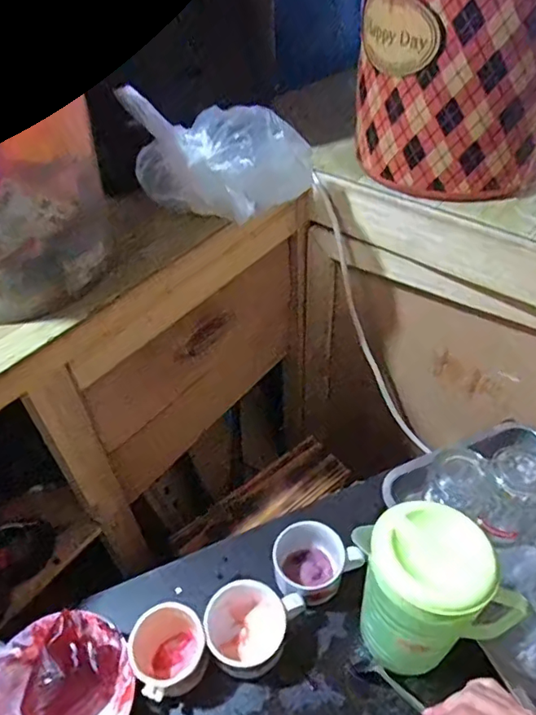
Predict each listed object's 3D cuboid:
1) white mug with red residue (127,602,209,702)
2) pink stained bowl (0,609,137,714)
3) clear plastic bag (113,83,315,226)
[{"bbox_3d":[-0.103,0.315,0.574,0.076,0.077,0.073,-2,47,2],"label":"white mug with red residue"},{"bbox_3d":[-0.212,0.350,0.553,0.147,0.051,0.148,-2,47,2],"label":"pink stained bowl"},{"bbox_3d":[-0.054,-0.247,0.650,0.215,0.127,0.093,-4,47,1],"label":"clear plastic bag"}]

